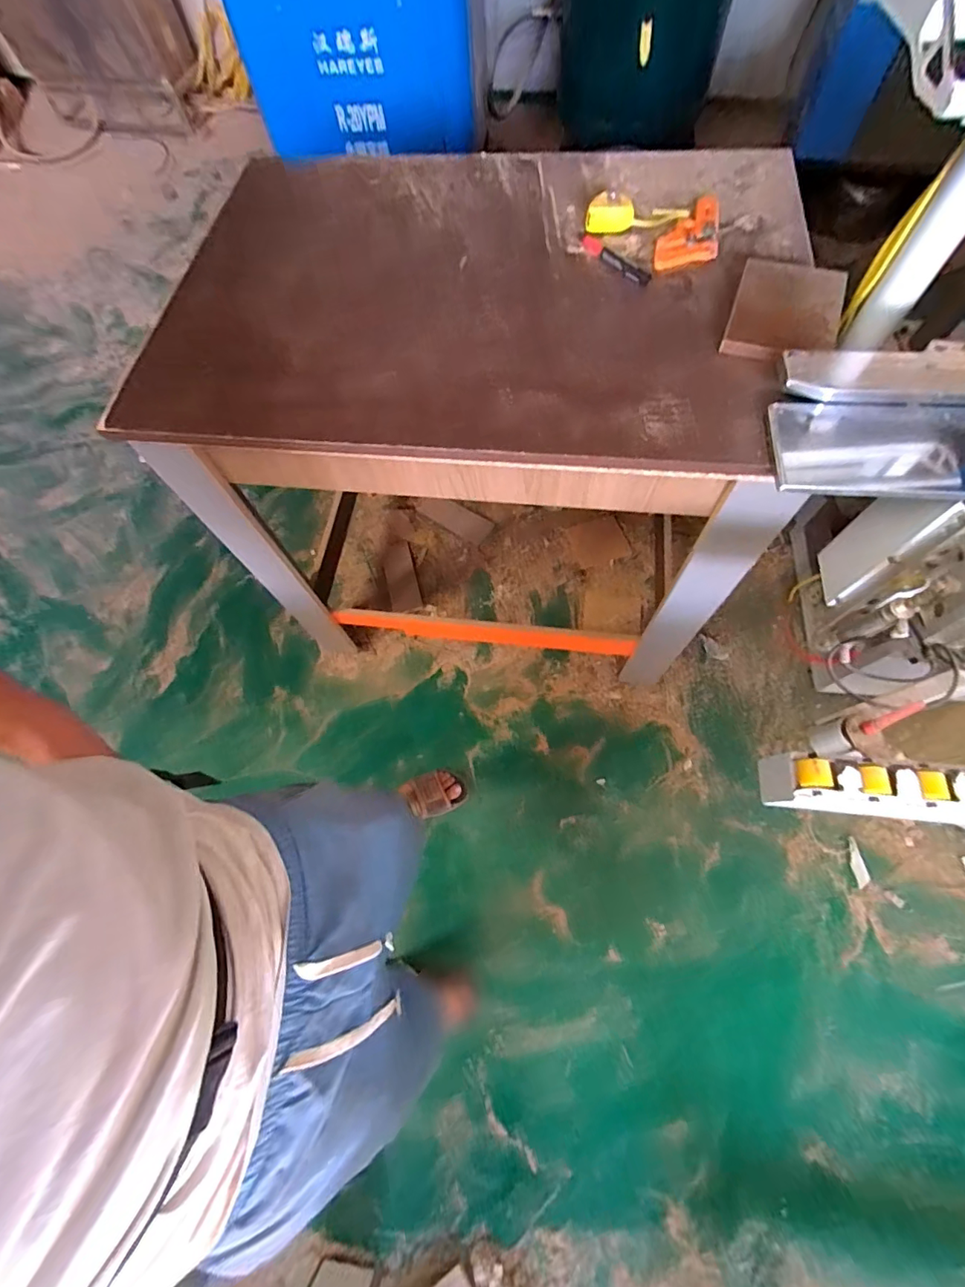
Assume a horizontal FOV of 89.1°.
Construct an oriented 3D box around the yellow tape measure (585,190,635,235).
[{"bbox_3d":[0.212,-0.719,0.819,0.078,0.033,0.064,2,68,5],"label":"yellow tape measure"}]

